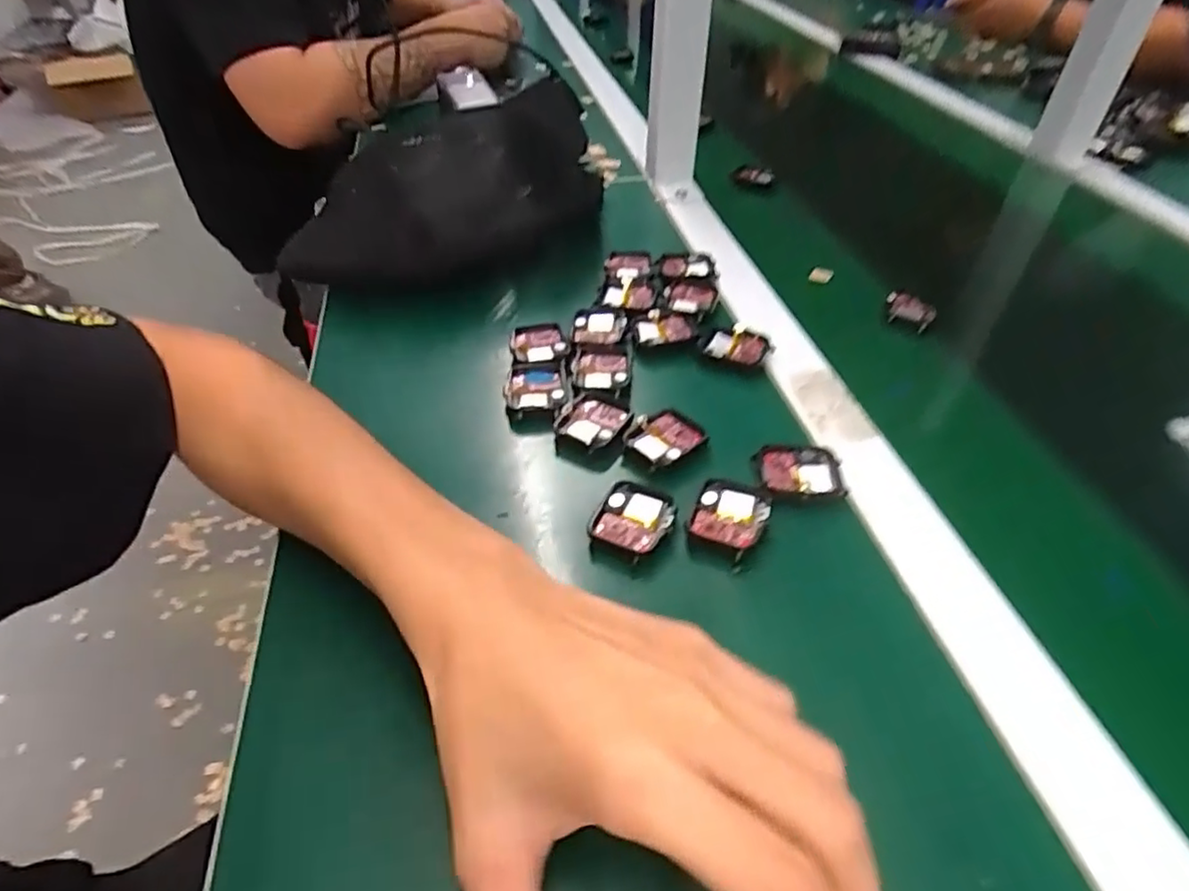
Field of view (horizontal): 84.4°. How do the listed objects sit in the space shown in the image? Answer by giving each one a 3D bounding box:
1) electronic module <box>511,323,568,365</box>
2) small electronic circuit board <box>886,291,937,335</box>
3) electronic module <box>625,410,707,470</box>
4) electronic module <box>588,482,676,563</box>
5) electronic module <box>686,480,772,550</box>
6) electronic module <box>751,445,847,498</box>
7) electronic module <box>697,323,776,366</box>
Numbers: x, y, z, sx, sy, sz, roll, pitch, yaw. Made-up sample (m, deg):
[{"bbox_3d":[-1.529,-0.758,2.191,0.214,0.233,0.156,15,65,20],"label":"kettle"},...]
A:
[{"bbox_3d":[-0.038,-0.068,0.442,0.036,0.009,0.038,-6,44,-7],"label":"electronic module"},{"bbox_3d":[0.230,-0.099,0.481,0.036,0.013,0.028,30,51,27],"label":"small electronic circuit board"},{"bbox_3d":[0.040,-0.004,0.375,0.038,0.007,0.036,-27,50,-26],"label":"electronic module"},{"bbox_3d":[0.020,0.038,0.334,0.038,0.011,0.040,19,47,18],"label":"electronic module"},{"bbox_3d":[0.069,0.034,0.332,0.035,0.007,0.039,20,47,19],"label":"electronic module"},{"bbox_3d":[0.112,0.015,0.356,0.045,0.007,0.035,2,44,1],"label":"electronic module"},{"bbox_3d":[0.096,-0.069,0.442,0.047,0.010,0.031,14,45,13],"label":"electronic module"}]

